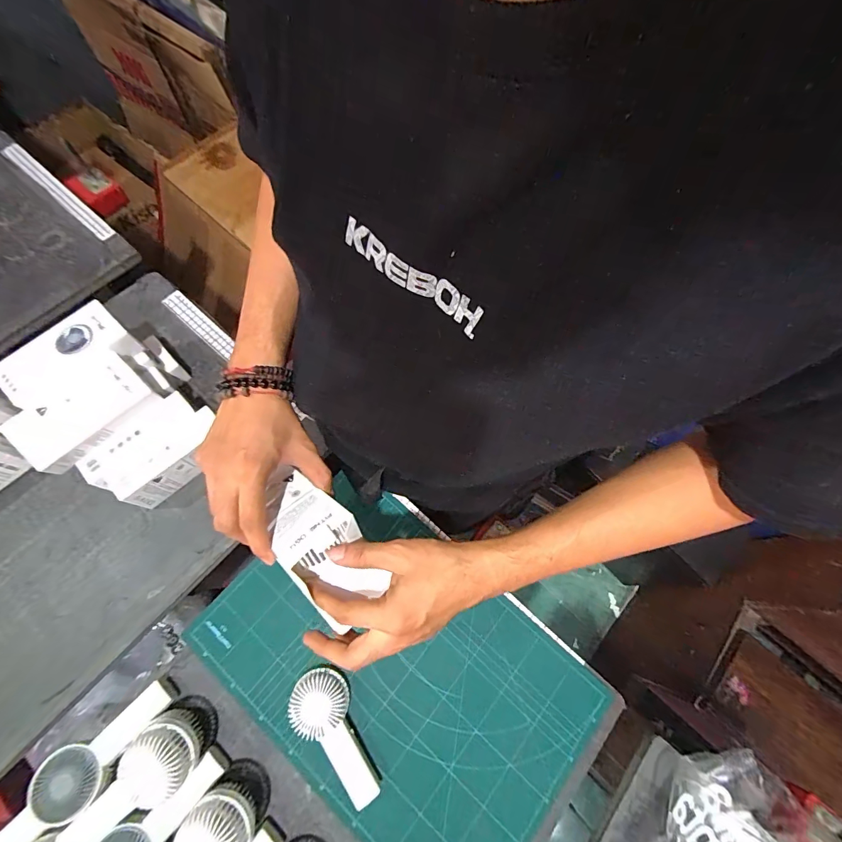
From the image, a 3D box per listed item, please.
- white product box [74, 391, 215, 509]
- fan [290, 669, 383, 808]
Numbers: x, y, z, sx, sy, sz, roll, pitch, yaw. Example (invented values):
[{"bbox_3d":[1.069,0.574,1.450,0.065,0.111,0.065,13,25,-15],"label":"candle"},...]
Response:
[{"bbox_3d":[-0.341,0.040,0.544,0.151,0.081,0.081,-42,76,-16],"label":"white product box"},{"bbox_3d":[-0.102,0.357,0.454,0.069,0.040,0.143,-23,72,-11],"label":"fan"}]

